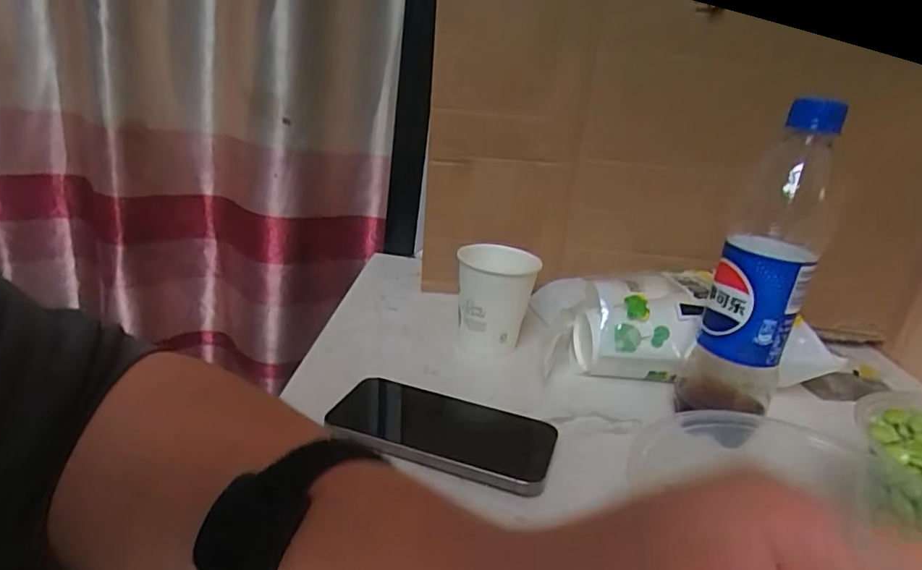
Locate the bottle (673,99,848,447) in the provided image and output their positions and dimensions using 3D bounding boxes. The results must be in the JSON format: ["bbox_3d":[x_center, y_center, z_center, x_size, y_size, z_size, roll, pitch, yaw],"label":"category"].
[{"bbox_3d":[0.209,-0.007,0.393,0.055,0.223,0.066,20,24,29],"label":"bottle"}]

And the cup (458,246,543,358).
[{"bbox_3d":[0.029,0.010,0.499,0.064,0.075,0.066,5,21,-2],"label":"cup"}]

